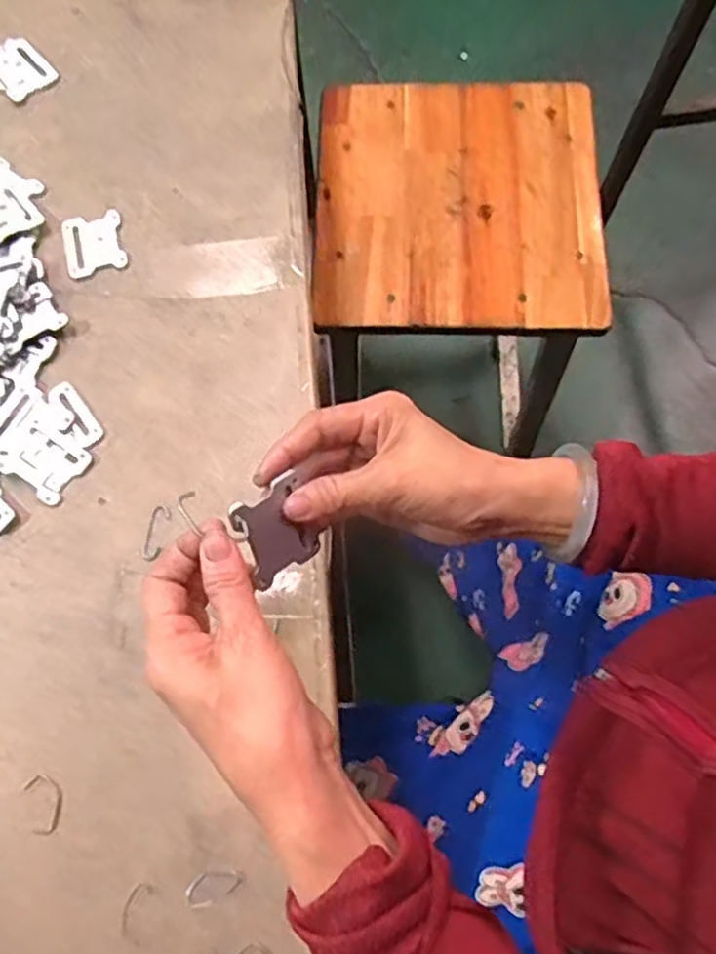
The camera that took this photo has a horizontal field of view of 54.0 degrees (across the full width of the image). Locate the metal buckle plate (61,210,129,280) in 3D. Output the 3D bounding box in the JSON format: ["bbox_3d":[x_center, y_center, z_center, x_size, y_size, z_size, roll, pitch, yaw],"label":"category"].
[{"bbox_3d":[-0.199,-0.176,0.529,0.045,0.004,0.051,-14,73,-2],"label":"metal buckle plate"}]

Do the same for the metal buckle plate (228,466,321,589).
[{"bbox_3d":[-0.040,0.028,0.355,0.040,0.004,0.046,-34,118,-33],"label":"metal buckle plate"}]

